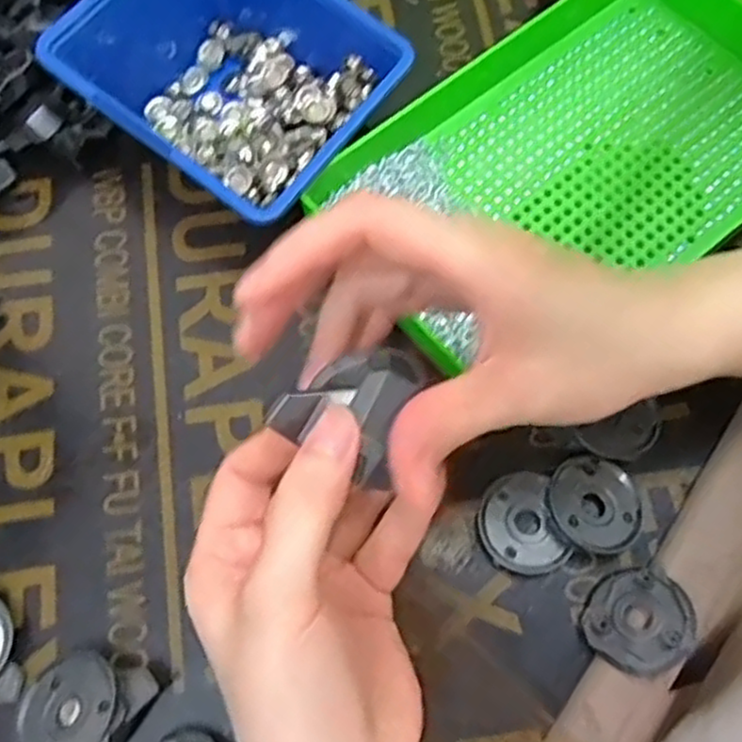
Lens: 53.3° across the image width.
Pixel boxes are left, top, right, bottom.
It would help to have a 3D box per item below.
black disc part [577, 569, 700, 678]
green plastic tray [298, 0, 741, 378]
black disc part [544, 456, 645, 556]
[{"bbox_3d":[0.109,0.101,0.302,0.043,0.007,0.039,19,66,36],"label":"black disc part"},{"bbox_3d":[0.100,-0.107,0.369,0.243,0.036,0.154,-36,74,-11],"label":"green plastic tray"},{"bbox_3d":[0.098,0.059,0.324,0.042,0.006,0.039,0,70,1],"label":"black disc part"}]

